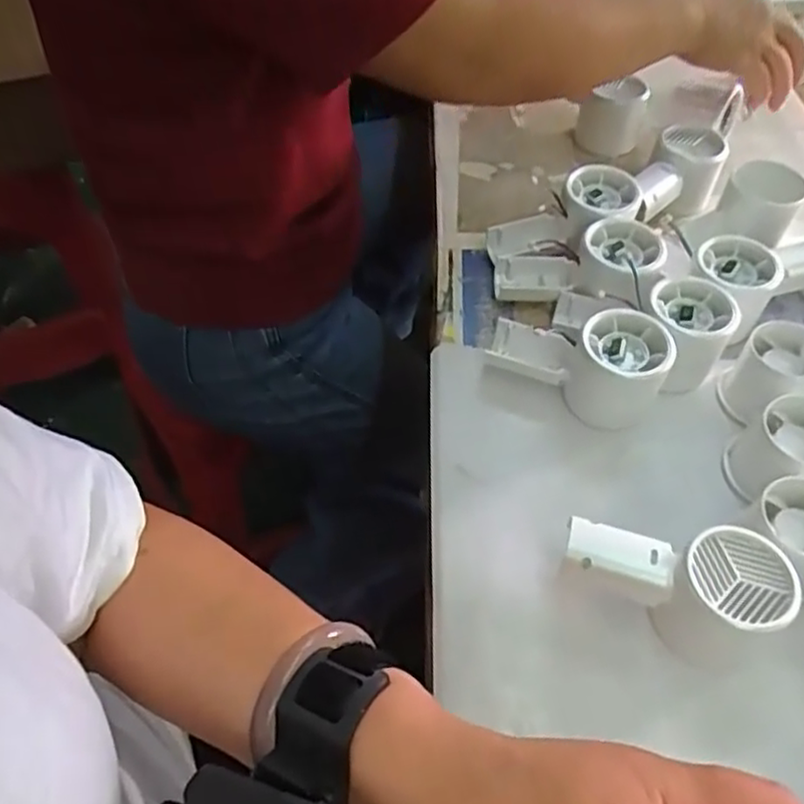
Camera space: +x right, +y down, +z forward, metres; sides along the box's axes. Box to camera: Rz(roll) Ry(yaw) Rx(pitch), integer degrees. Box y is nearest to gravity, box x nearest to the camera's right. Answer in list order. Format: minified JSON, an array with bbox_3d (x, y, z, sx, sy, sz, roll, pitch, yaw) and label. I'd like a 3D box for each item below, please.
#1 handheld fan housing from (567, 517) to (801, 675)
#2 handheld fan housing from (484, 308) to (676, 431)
[{"bbox_3d":[0.141,0.099,0.360,0.106,0.047,0.056,7,54,5],"label":"handheld fan housing"},{"bbox_3d":[0.117,-0.033,0.457,0.115,0.054,0.060,30,59,20],"label":"handheld fan housing"}]

